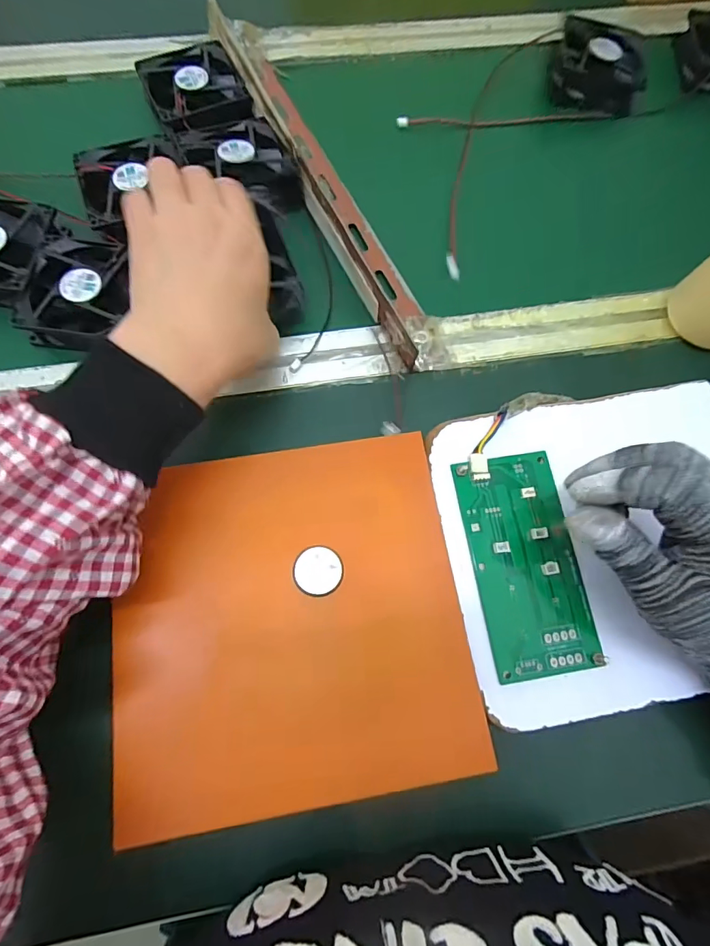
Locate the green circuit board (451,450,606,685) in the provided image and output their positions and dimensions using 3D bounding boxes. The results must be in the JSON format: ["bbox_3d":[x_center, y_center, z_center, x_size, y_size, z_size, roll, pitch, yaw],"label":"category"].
[{"bbox_3d":[0.106,0.053,0.291,0.064,0.011,0.134,-8,72,-5],"label":"green circuit board"}]

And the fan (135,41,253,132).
[{"bbox_3d":[-0.140,-0.336,0.412,0.081,0.020,0.089,-21,73,-9],"label":"fan"}]

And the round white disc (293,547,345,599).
[{"bbox_3d":[-0.022,0.058,0.281,0.028,0.004,0.029,1,71,-2],"label":"round white disc"}]

